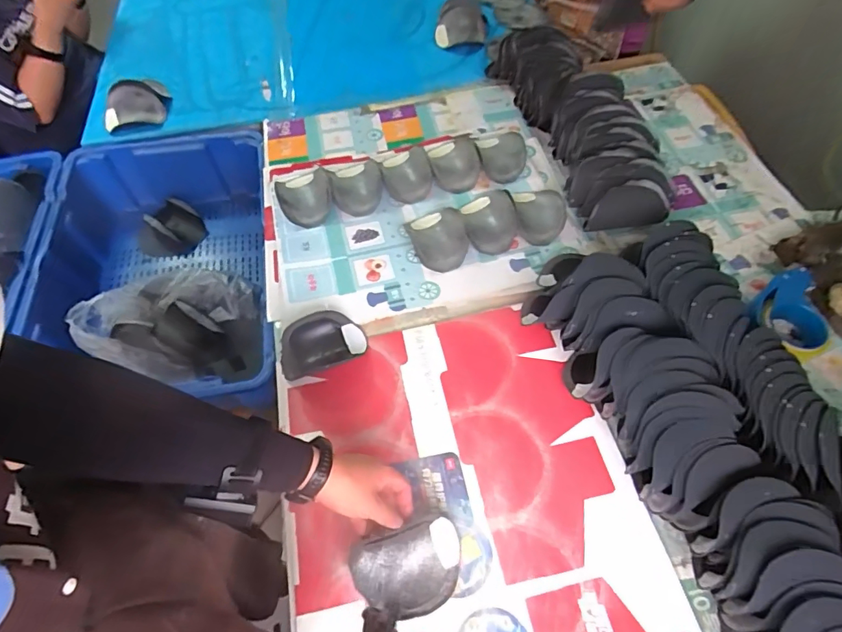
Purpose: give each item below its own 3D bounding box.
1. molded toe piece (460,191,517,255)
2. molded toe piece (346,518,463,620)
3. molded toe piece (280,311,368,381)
[{"bbox_3d":[0.134,-0.180,0.895,0.097,0.038,0.132,-11,58,-7],"label":"molded toe piece"},{"bbox_3d":[-0.014,0.309,0.568,0.136,0.055,0.092,-14,58,-9],"label":"molded toe piece"},{"bbox_3d":[-0.156,0.043,0.739,0.134,0.033,0.089,-14,58,-9],"label":"molded toe piece"}]

